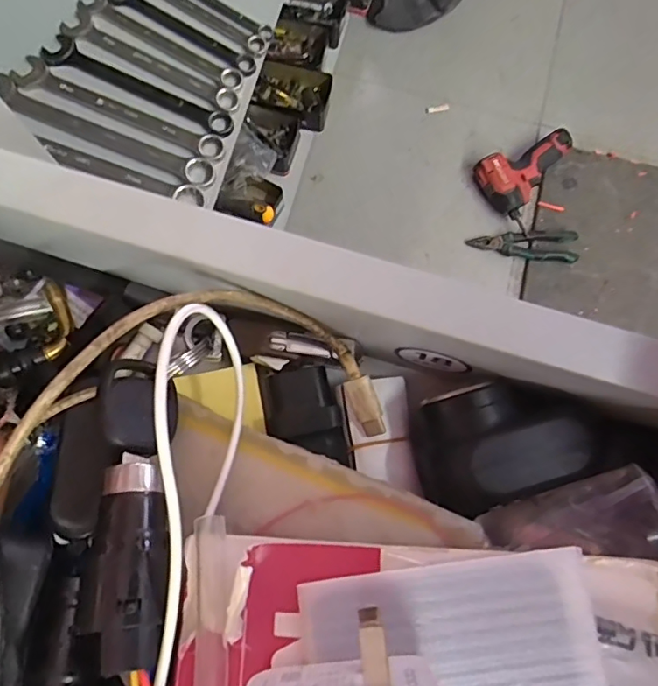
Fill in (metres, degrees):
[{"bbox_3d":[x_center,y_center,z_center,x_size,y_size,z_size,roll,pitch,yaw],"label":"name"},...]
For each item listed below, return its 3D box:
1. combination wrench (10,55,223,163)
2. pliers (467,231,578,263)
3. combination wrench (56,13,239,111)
[{"bbox_3d":[-0.197,-0.218,0.470,0.209,0.009,0.030,26,78,4],"label":"combination wrench"},{"bbox_3d":[0.362,-0.182,0.945,0.192,0.013,0.062,2,77,-1],"label":"pliers"},{"bbox_3d":[-0.172,-0.267,0.482,0.188,0.010,0.031,31,78,5],"label":"combination wrench"}]

